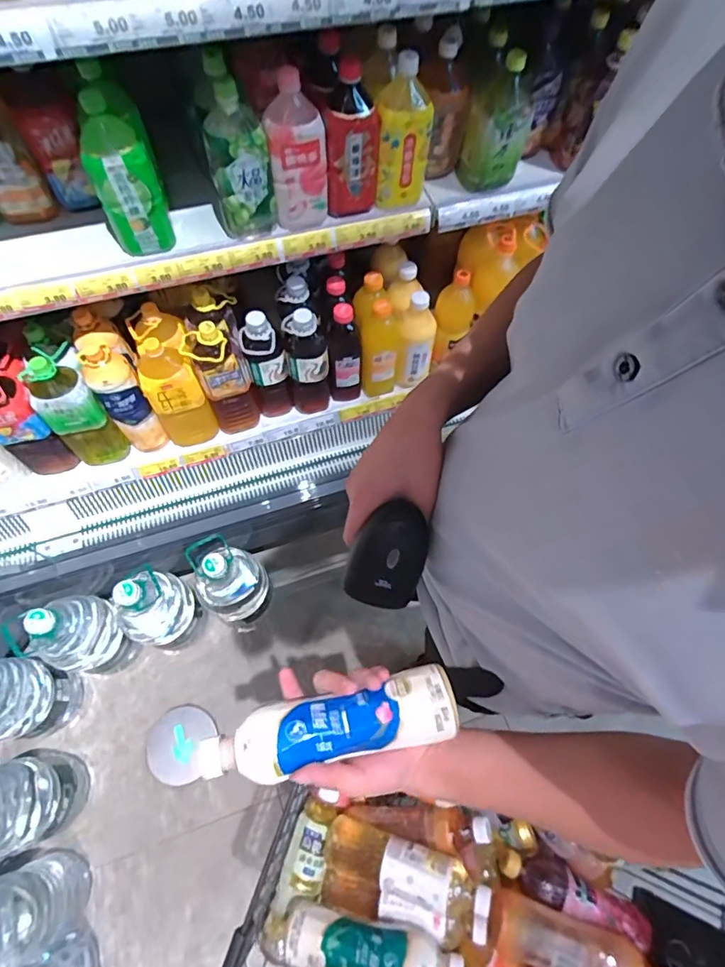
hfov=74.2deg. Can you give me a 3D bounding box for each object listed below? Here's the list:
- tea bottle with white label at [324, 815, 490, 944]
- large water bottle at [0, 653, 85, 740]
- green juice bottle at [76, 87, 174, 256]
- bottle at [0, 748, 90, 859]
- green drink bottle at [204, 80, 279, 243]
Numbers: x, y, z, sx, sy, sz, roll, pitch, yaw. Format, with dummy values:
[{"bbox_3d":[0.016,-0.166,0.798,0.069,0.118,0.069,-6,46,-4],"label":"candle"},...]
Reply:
[{"bbox_3d":[0.054,0.543,0.652,0.225,0.076,0.101,1,62,22],"label":"tea bottle with white label"},{"bbox_3d":[-0.841,0.508,1.149,0.181,0.393,0.166,1,64,-2],"label":"large water bottle"},{"bbox_3d":[-0.376,-0.477,0.760,0.096,0.211,0.082,-19,66,-11],"label":"green juice bottle"},{"bbox_3d":[-0.768,0.697,1.057,0.166,0.408,0.174,-4,64,-4],"label":"bottle"},{"bbox_3d":[-0.202,-0.522,0.786,0.096,0.202,0.091,-14,65,-8],"label":"green drink bottle"}]

